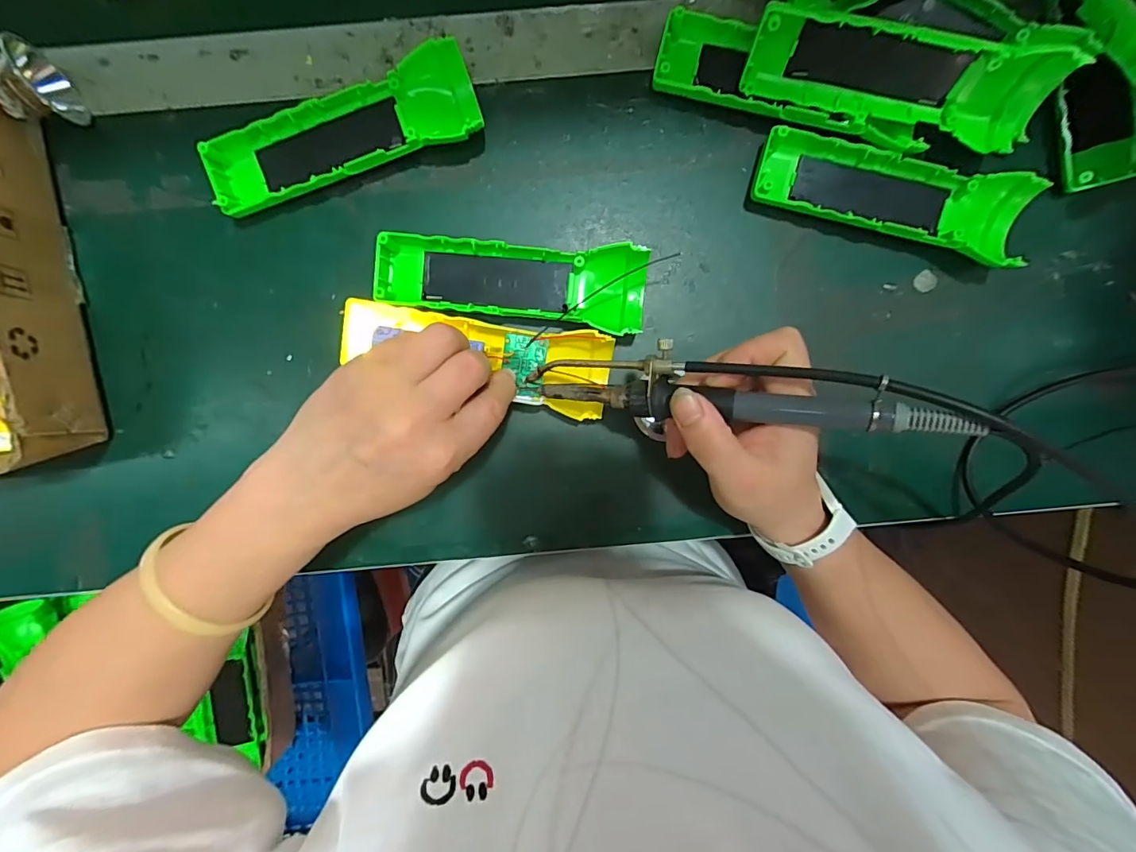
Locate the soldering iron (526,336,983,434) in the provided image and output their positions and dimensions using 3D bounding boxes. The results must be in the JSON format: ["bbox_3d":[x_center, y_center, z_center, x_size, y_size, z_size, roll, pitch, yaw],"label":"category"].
[{"bbox_3d":[0.076,-0.019,0.238,0.195,0.032,0.034,7,97,22],"label":"soldering iron"}]

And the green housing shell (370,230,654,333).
[{"bbox_3d":[-0.034,-0.090,0.296,0.164,0.025,0.047,6,96,-1],"label":"green housing shell"}]

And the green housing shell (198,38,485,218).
[{"bbox_3d":[-0.134,-0.172,0.288,0.162,0.025,0.048,-17,96,2],"label":"green housing shell"}]

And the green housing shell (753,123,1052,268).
[{"bbox_3d":[0.196,-0.142,0.292,0.160,0.023,0.052,16,96,-2],"label":"green housing shell"}]

